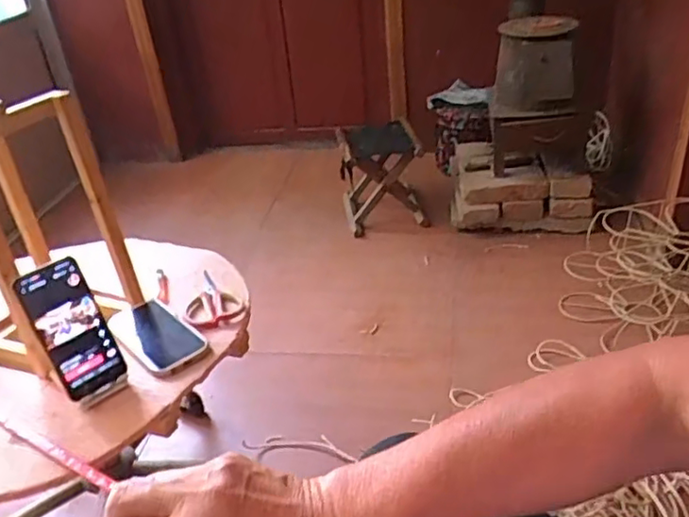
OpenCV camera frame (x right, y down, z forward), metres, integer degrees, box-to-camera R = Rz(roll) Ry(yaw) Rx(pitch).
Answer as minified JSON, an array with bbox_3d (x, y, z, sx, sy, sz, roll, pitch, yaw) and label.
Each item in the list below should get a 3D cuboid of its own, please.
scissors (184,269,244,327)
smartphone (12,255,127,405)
[{"bbox_3d":[-0.201,0.057,0.955,0.084,0.021,0.161,-13,32,-11],"label":"scissors"},{"bbox_3d":[-0.326,0.086,0.757,0.081,0.166,0.013,-30,20,-31],"label":"smartphone"}]

